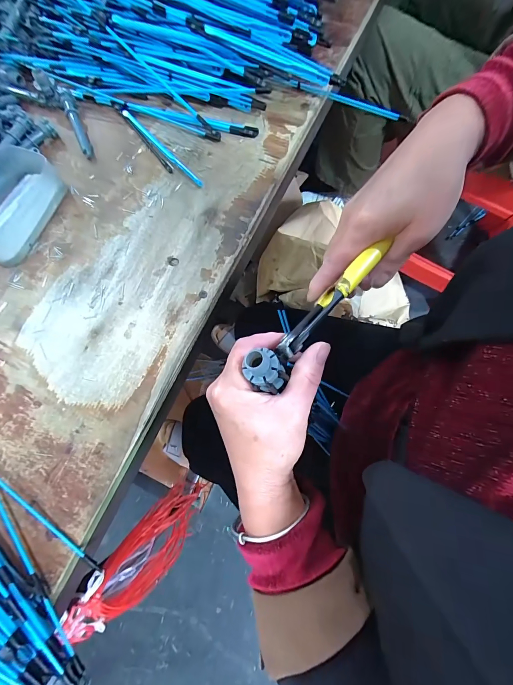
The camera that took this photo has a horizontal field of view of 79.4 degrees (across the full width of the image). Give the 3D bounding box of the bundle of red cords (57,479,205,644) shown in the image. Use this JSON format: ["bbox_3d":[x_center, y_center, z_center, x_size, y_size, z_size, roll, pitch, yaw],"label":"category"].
[{"bbox_3d":[-0.166,0.338,0.521,0.051,0.446,0.106,4,74,2],"label":"bundle of red cords"}]

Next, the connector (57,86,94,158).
[{"bbox_3d":[-0.217,-0.264,0.371,0.014,0.011,0.106,-22,74,-5],"label":"connector"}]

